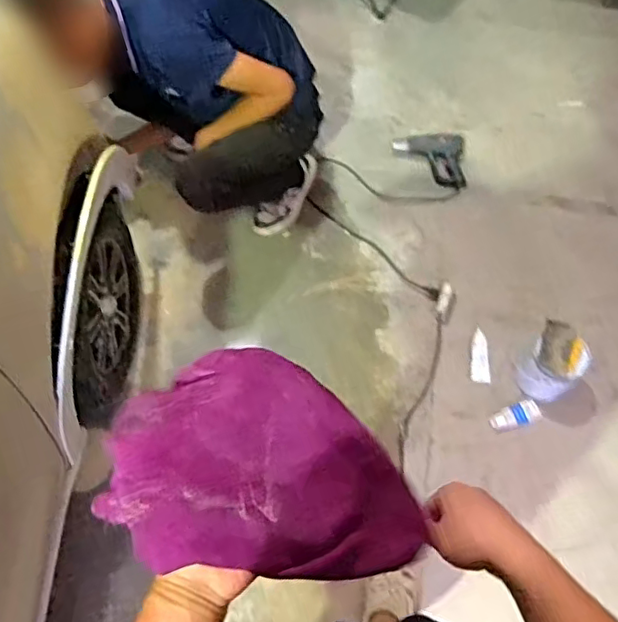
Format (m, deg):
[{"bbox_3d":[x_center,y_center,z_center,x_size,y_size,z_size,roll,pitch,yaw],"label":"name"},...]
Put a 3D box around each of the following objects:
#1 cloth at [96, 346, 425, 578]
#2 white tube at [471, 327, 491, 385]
[{"bbox_3d":[-0.025,0.136,0.510,0.262,0.106,0.181,11,63,3],"label":"cloth"},{"bbox_3d":[0.469,0.123,1.597,0.047,0.023,0.153,5,63,0],"label":"white tube"}]

